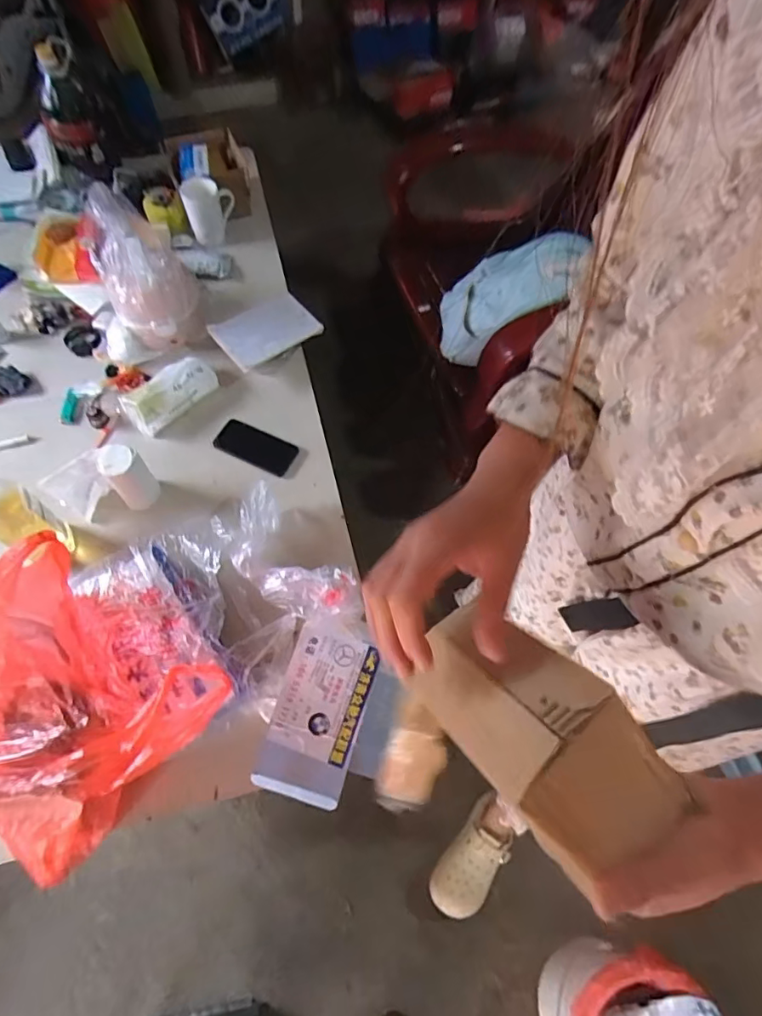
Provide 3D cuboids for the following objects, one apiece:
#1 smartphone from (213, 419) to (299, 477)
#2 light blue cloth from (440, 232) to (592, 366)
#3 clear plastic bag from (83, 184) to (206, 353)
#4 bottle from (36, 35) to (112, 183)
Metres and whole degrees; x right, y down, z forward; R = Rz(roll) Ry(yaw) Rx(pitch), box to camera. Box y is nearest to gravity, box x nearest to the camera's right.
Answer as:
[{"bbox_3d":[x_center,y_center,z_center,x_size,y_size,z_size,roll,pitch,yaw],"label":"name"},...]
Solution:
[{"bbox_3d":[-0.241,-0.118,0.996,0.149,0.007,0.092,24,54,-1],"label":"smartphone"},{"bbox_3d":[0.279,-0.472,1.158,0.154,0.372,0.195,29,50,-35],"label":"light blue cloth"},{"bbox_3d":[-0.438,-0.438,0.960,0.161,0.281,0.162,-23,68,-14],"label":"clear plastic bag"},{"bbox_3d":[-0.632,-0.807,1.050,0.111,0.215,0.095,-23,68,-14],"label":"bottle"}]

